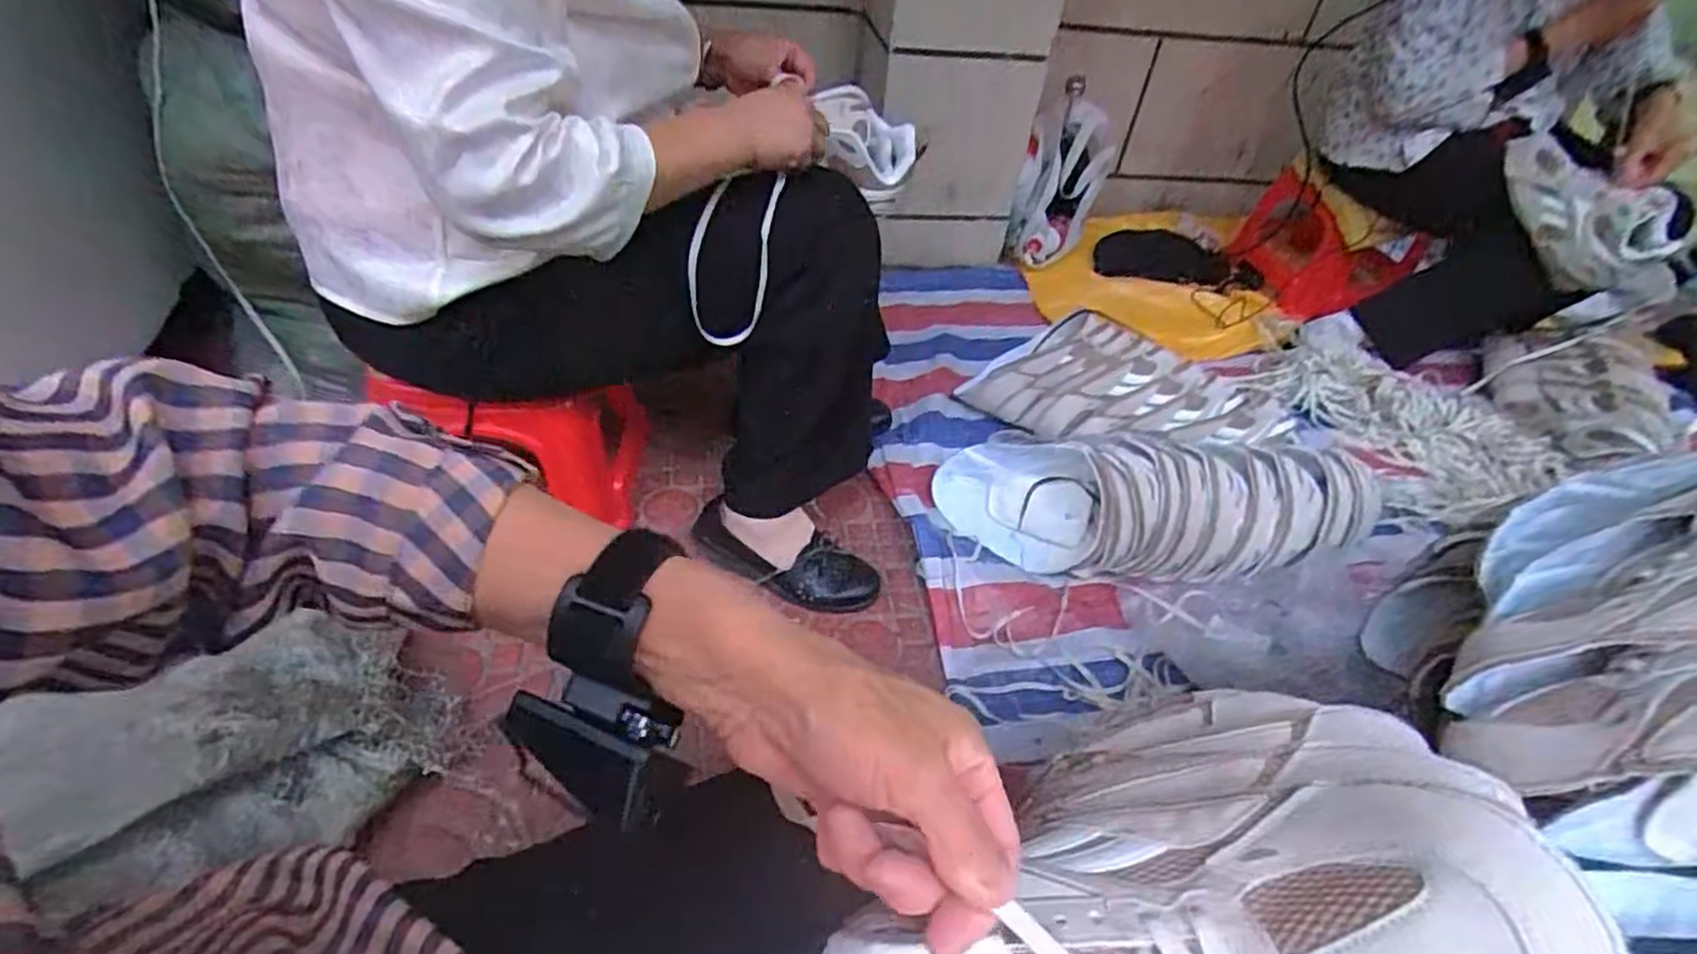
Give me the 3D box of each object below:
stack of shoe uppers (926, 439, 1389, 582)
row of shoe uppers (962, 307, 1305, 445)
[{"bbox_3d":[0.409,0.029,1.040,0.579,0.166,0.184,1,42,16],"label":"stack of shoe uppers"},{"bbox_3d":[0.429,-0.144,1.199,0.469,0.136,0.178,19,46,11],"label":"row of shoe uppers"}]

